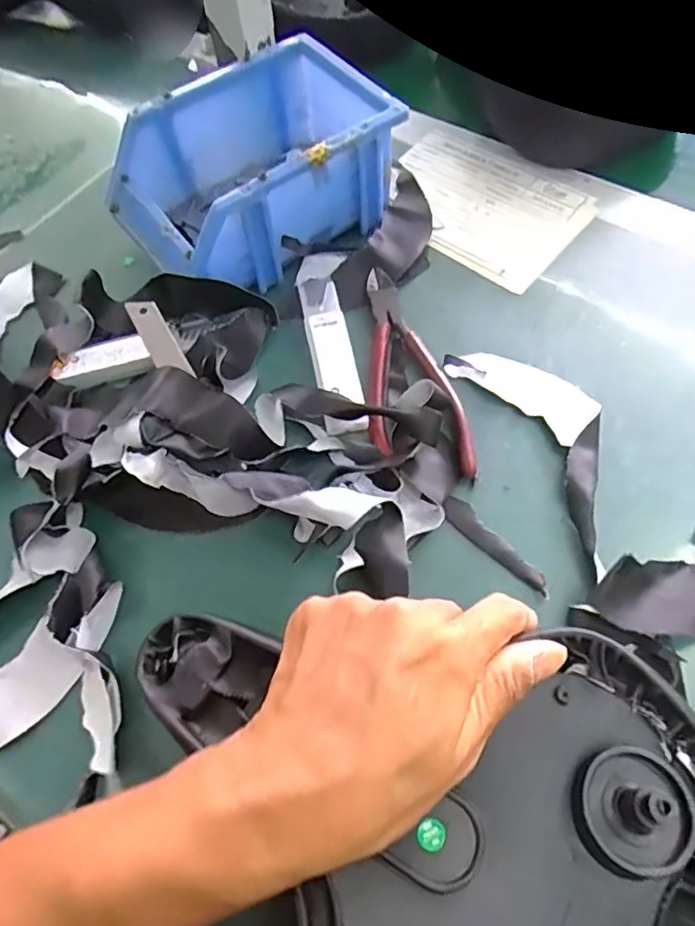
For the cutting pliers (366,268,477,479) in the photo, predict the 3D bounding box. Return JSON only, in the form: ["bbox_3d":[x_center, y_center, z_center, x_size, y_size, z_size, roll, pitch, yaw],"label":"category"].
[{"bbox_3d":[0.033,-0.059,0.363,0.052,0.010,0.157,-10,62,-2],"label":"cutting pliers"}]

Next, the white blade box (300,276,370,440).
[{"bbox_3d":[-0.010,-0.071,0.369,0.025,0.012,0.113,-11,62,-3],"label":"white blade box"}]

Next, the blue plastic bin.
[{"bbox_3d":[-0.060,-0.197,0.402,0.181,0.075,0.121,-31,65,-13],"label":"blue plastic bin"}]

